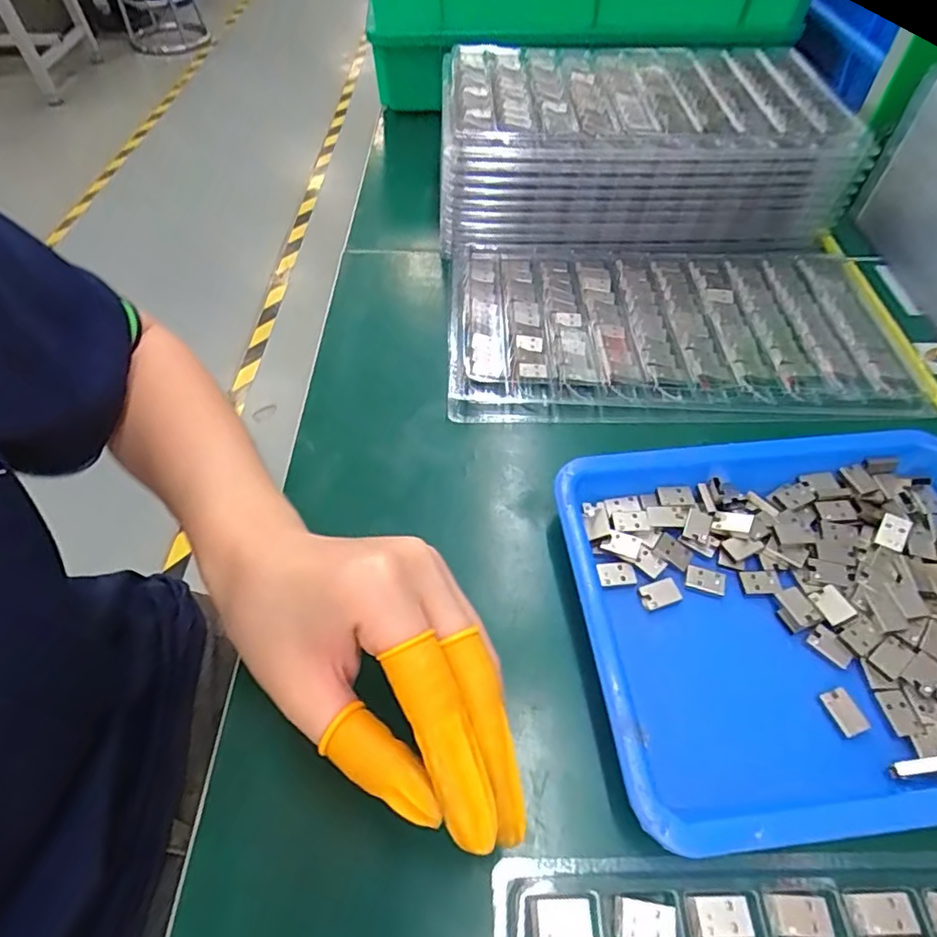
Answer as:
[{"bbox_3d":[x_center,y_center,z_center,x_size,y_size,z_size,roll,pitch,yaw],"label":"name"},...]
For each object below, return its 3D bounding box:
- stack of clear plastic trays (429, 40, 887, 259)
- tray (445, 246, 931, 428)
[{"bbox_3d":[0.131,-0.261,0.472,0.295,0.096,0.174,2,52,1],"label":"stack of clear plastic trays"},{"bbox_3d":[0.135,-0.101,0.394,0.286,0.018,0.176,0,52,0],"label":"tray"}]

